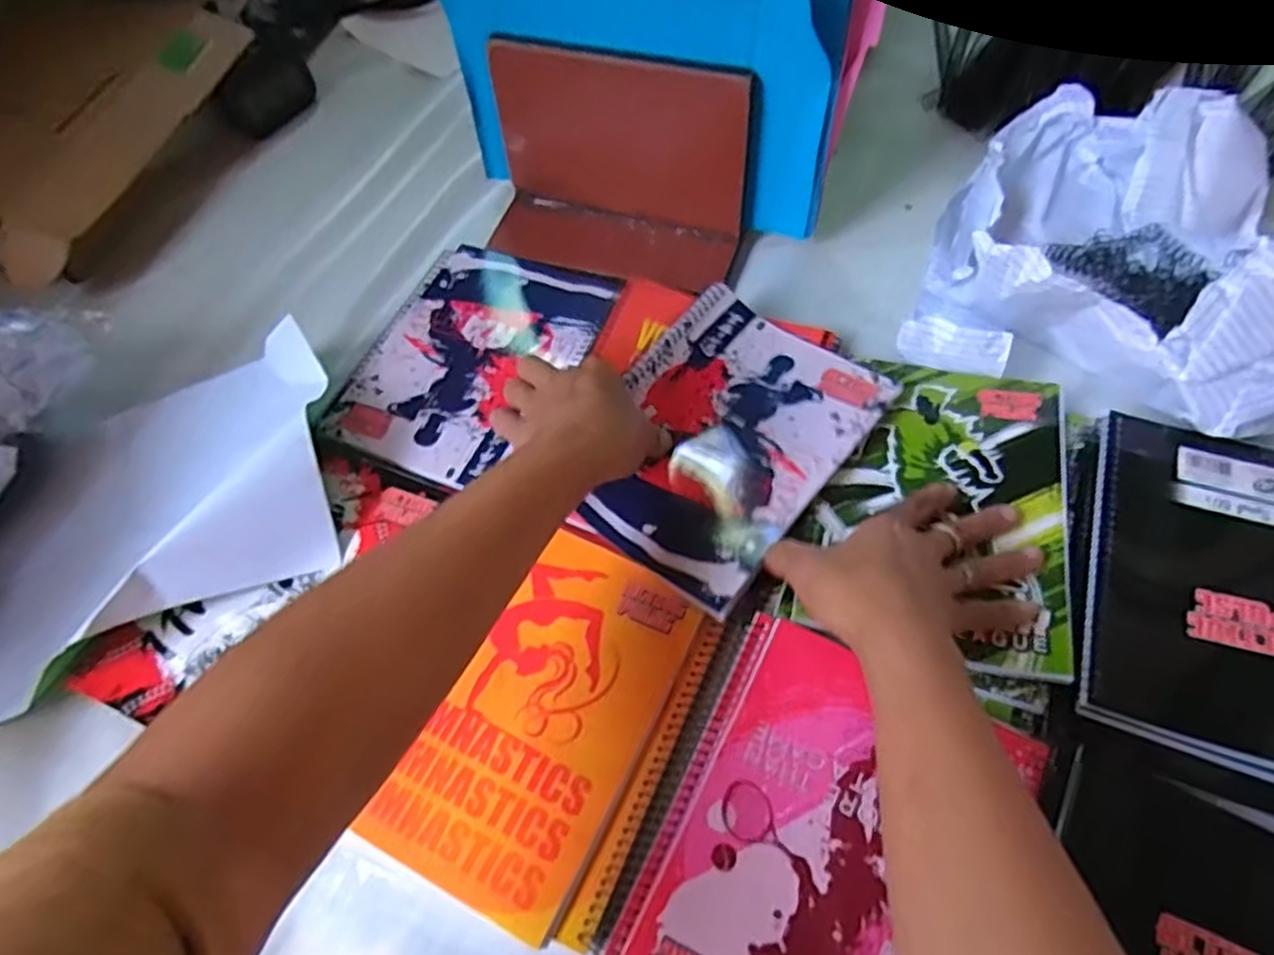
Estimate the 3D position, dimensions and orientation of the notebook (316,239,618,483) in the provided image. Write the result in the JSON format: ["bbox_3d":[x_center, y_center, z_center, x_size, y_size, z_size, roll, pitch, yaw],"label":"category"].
[{"bbox_3d":[-0.118,-0.091,0.552,0.149,0.008,0.203,18,62,15],"label":"notebook"}]

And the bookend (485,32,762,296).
[{"bbox_3d":[-0.021,-0.224,0.556,0.195,0.126,0.082,16,61,14],"label":"bookend"}]

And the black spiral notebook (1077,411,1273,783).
[{"bbox_3d":[0.336,0.056,0.414,0.155,0.012,0.205,16,61,14],"label":"black spiral notebook"}]

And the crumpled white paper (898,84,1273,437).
[{"bbox_3d":[0.368,-0.141,0.492,0.319,0.083,0.237,20,62,16],"label":"crumpled white paper"}]

